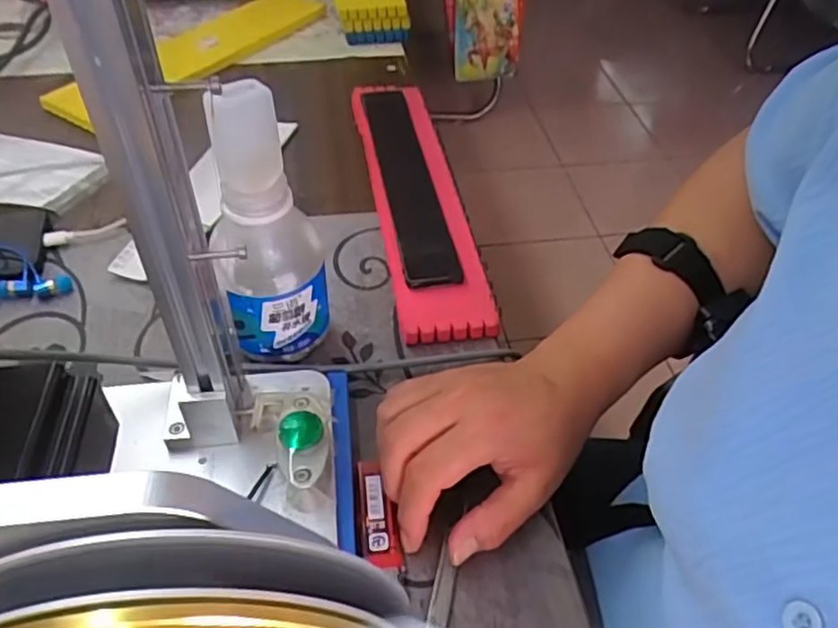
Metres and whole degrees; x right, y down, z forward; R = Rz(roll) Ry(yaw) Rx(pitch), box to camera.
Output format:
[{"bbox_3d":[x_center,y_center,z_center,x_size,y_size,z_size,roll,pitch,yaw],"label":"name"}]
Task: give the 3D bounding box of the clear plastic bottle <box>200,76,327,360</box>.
[{"bbox_3d":[-0.087,-0.045,0.390,0.062,0.175,0.058,-8,46,-10],"label":"clear plastic bottle"}]

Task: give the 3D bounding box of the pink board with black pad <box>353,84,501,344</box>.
[{"bbox_3d":[-0.003,-0.101,0.554,0.068,0.026,0.313,-6,46,-9],"label":"pink board with black pad"}]

